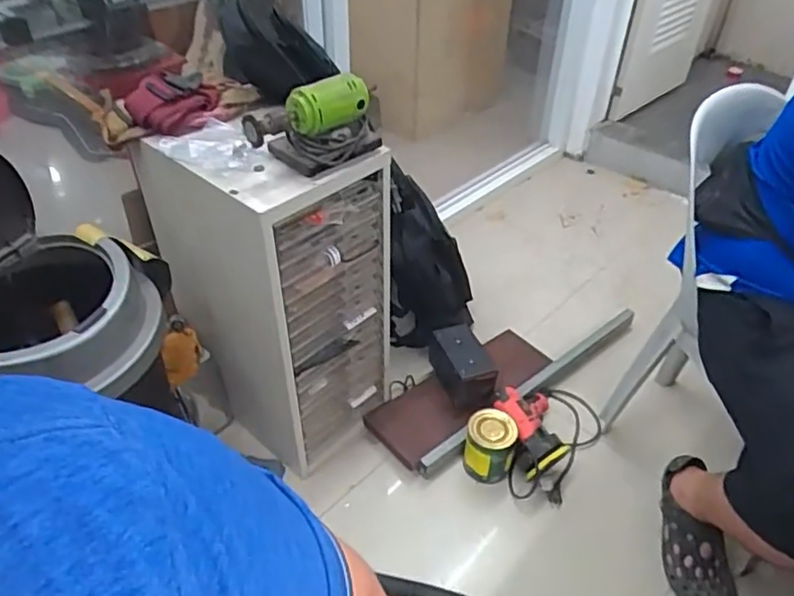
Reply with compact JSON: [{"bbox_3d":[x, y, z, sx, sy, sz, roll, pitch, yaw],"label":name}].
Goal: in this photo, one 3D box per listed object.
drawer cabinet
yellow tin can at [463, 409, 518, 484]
[{"bbox_3d":[-0.237,-0.028,1.268,0.351,0.650,0.310,33,49,31],"label":"drawer cabinet"},{"bbox_3d":[0.203,0.323,1.363,0.104,0.133,0.107,1,41,-1],"label":"yellow tin can"}]

